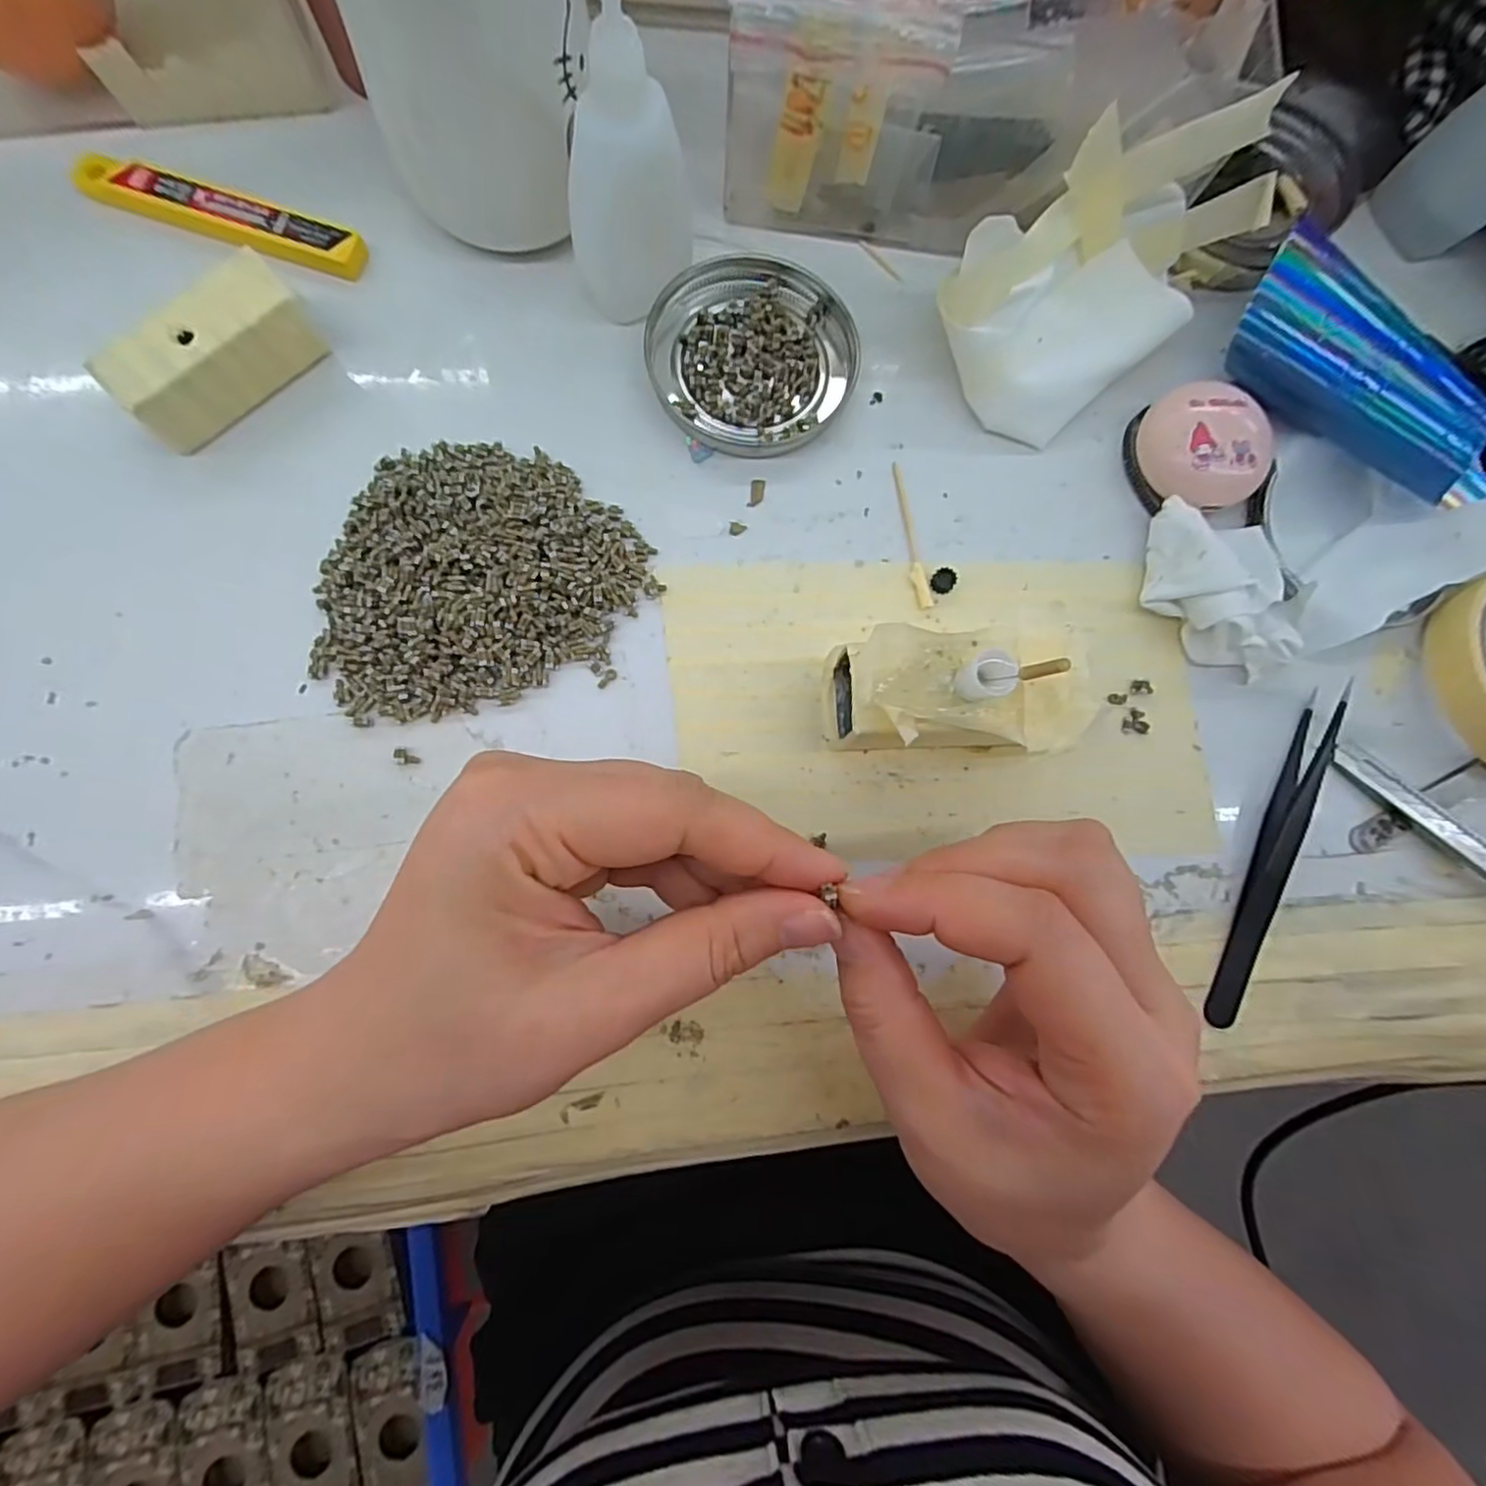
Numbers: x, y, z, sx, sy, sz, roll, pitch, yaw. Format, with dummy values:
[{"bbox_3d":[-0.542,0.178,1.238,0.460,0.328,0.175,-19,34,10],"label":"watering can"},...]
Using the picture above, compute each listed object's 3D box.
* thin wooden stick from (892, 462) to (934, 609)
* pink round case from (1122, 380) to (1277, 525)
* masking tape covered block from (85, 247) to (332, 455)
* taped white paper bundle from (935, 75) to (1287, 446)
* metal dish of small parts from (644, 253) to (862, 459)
[{"bbox_3d":[0.063,-0.079,0.251,0.006,0.004,0.059,-9,83,-5],"label":"thin wooden stick"},{"bbox_3d":[0.178,-0.112,0.254,0.049,0.022,0.046,1,80,-5],"label":"pink round case"},{"bbox_3d":[-0.180,-0.132,0.229,0.024,0.029,0.064,42,79,3],"label":"masking tape covered block"},{"bbox_3d":[0.126,-0.172,0.239,0.104,0.062,0.068,-40,86,-10],"label":"taped white paper bundle"},{"bbox_3d":[0.005,-0.150,0.255,0.077,0.008,0.080,1,80,-5],"label":"metal dish of small parts"}]

